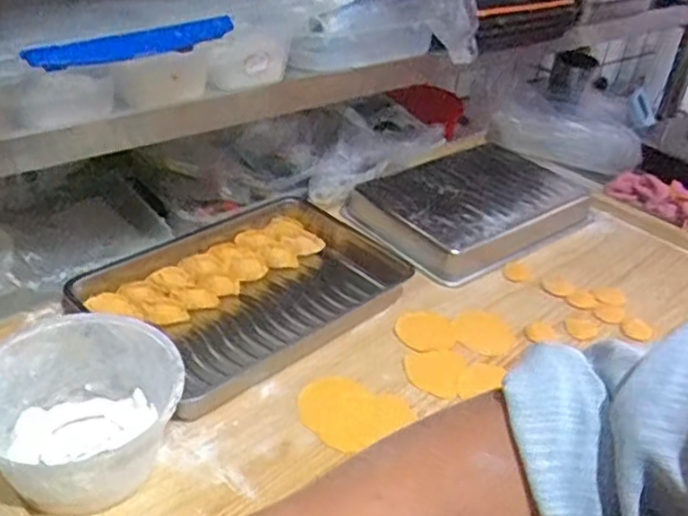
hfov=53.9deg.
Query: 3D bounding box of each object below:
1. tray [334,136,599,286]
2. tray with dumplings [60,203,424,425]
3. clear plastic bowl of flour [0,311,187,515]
[{"bbox_3d":[0.180,-0.086,0.970,0.335,0.046,0.238,-24,45,-36],"label":"tray"},{"bbox_3d":[-0.105,0.027,0.767,0.335,0.036,0.229,-26,46,-38],"label":"tray with dumplings"},{"bbox_3d":[-0.214,0.132,0.552,0.157,0.094,0.143,4,35,-3],"label":"clear plastic bowl of flour"}]

